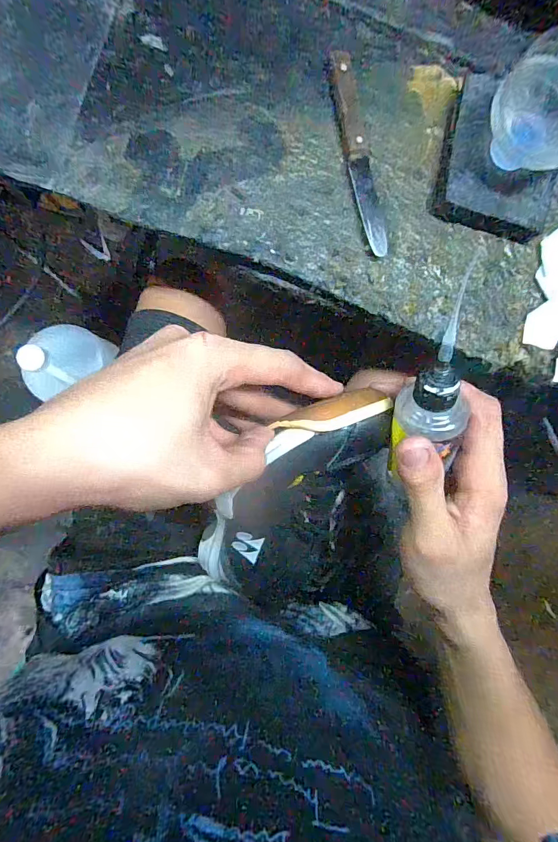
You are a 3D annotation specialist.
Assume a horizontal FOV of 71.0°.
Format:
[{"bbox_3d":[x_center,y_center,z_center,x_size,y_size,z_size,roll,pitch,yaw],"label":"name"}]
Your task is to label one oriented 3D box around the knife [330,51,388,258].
[{"bbox_3d":[0.067,-0.220,0.325,0.024,0.011,0.166,-11,90,-6],"label":"knife"}]

